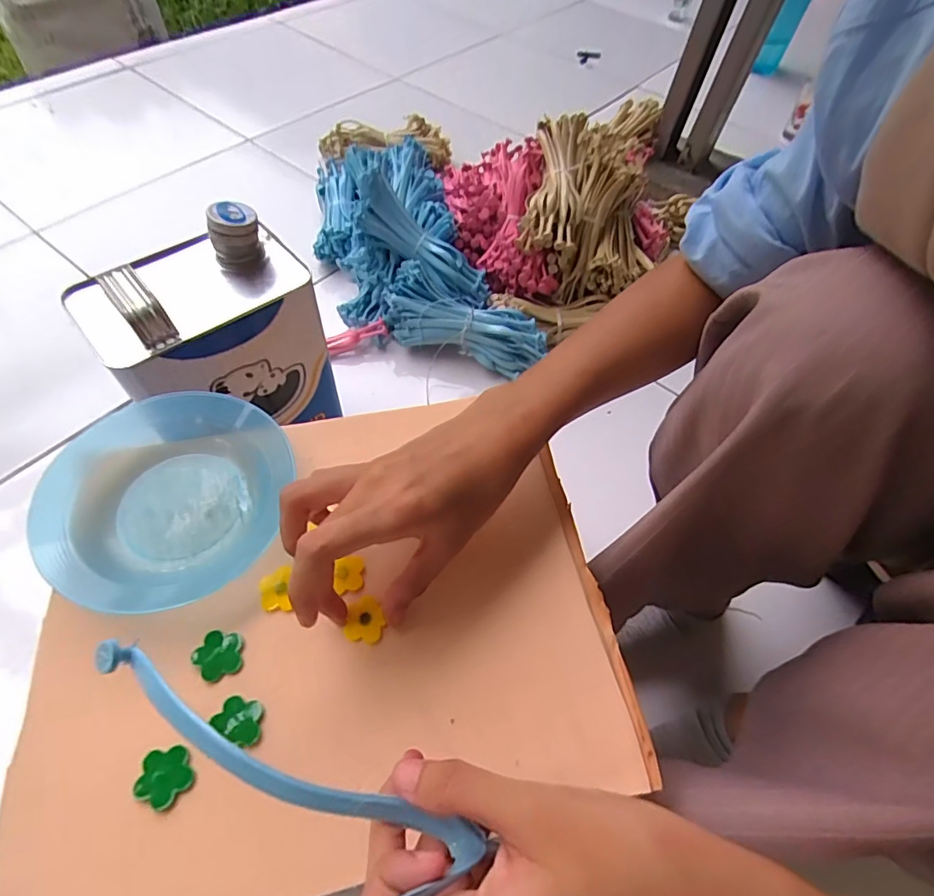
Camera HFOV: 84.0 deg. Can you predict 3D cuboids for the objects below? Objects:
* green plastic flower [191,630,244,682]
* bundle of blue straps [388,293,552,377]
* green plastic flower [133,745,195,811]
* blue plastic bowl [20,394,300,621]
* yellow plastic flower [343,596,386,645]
[{"bbox_3d":[-0.123,0.103,0.257,0.022,0.005,0.023,-7,58,-9],"label":"green plastic flower"},{"bbox_3d":[-0.004,-0.152,0.682,0.210,0.059,0.066,9,57,1],"label":"bundle of blue straps"},{"bbox_3d":[-0.133,0.144,0.227,0.022,0.004,0.023,2,57,-4],"label":"green plastic flower"},{"bbox_3d":[-0.163,0.027,0.286,0.126,0.023,0.117,2,57,-4],"label":"blue plastic bowl"},{"bbox_3d":[-0.053,0.090,0.272,0.020,0.004,0.022,7,57,-1],"label":"yellow plastic flower"}]

